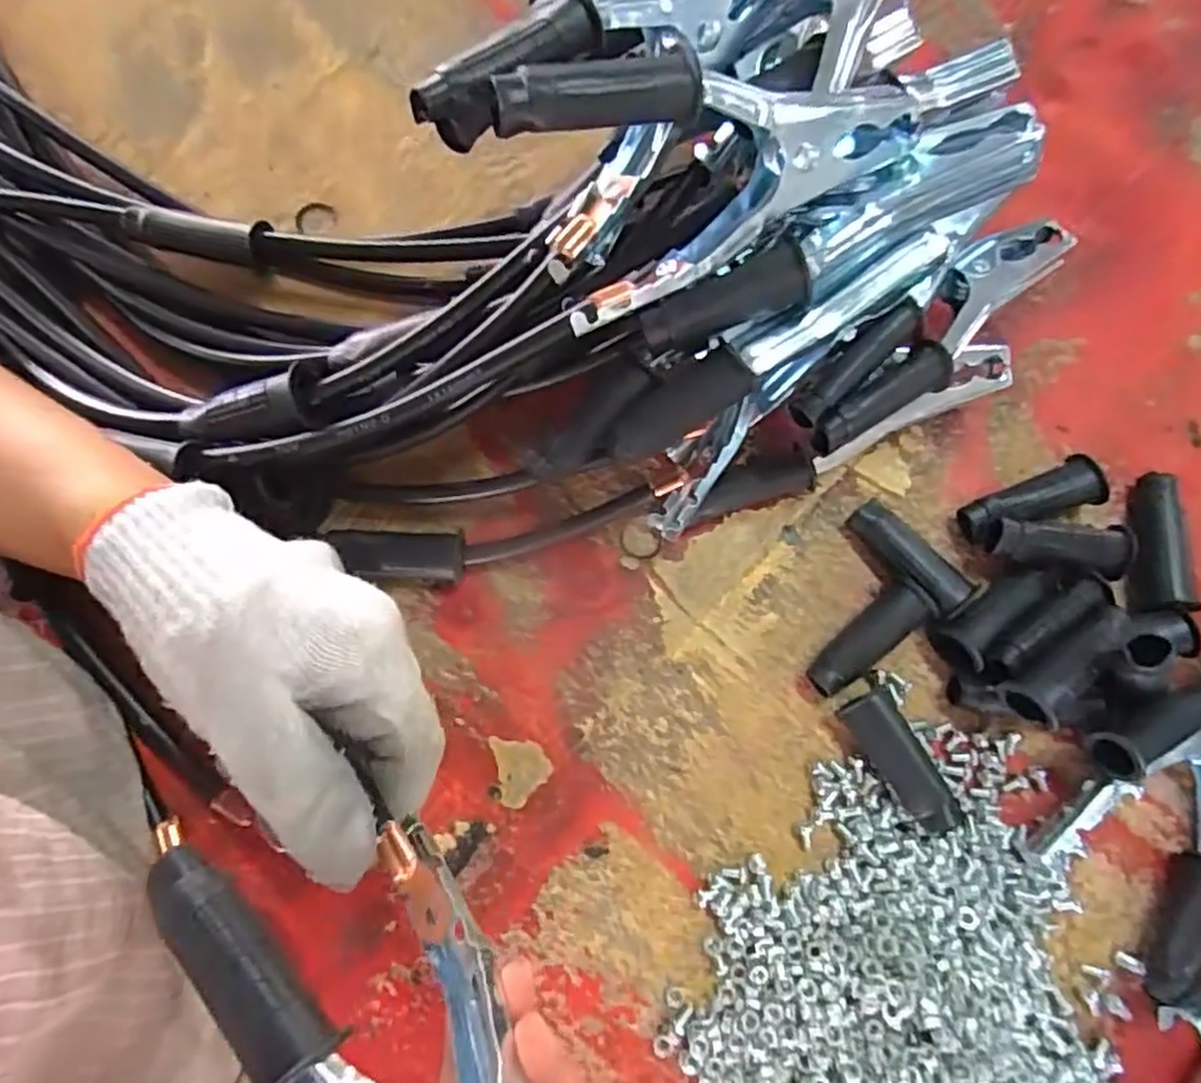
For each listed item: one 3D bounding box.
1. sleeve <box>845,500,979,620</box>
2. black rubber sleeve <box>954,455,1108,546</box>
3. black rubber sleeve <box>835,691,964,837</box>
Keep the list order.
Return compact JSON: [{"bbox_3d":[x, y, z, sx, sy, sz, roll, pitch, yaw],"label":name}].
[{"bbox_3d":[0.138,0.008,0.324,0.020,0.019,0.060,-43,83,-8],"label":"sleeve"},{"bbox_3d":[0.198,-0.018,0.332,0.065,0.017,0.022,-19,80,-4],"label":"black rubber sleeve"},{"bbox_3d":[0.127,0.094,0.302,0.019,0.023,0.060,-28,68,-6],"label":"black rubber sleeve"}]

